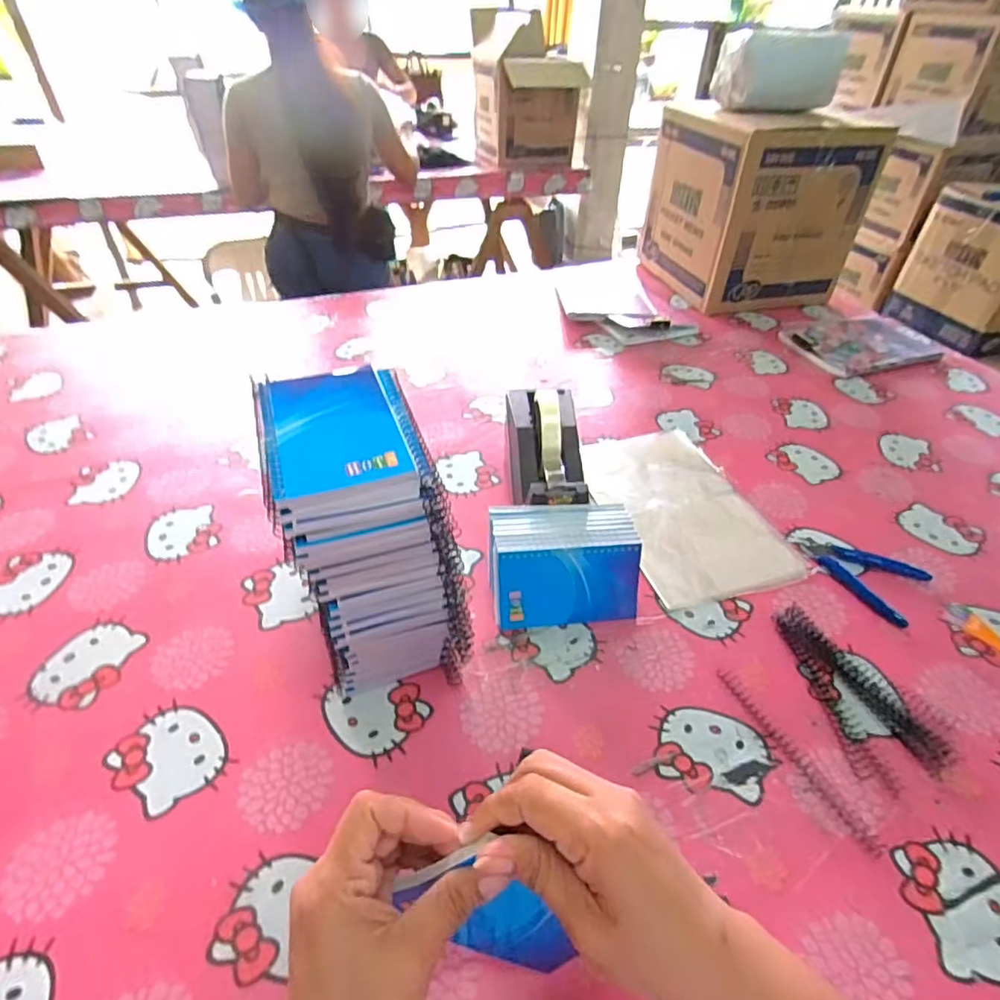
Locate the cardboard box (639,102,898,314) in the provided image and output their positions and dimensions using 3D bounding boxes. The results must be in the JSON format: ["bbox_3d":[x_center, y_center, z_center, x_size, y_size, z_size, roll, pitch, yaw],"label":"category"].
[{"bbox_3d":[0.478,-0.563,1.091,0.267,0.291,0.284,-9,43,-12],"label":"cardboard box"}]

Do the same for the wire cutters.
[{"bbox_3d":[0.369,0.071,0.586,0.114,0.014,0.087,32,50,29],"label":"wire cutters"}]

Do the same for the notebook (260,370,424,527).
[{"bbox_3d":[-0.109,-0.043,0.371,0.079,0.019,0.128,-13,46,-16],"label":"notebook"}]

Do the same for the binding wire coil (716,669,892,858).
[{"bbox_3d":[0.230,0.200,0.448,0.013,0.007,0.158,-17,45,-19],"label":"binding wire coil"}]

